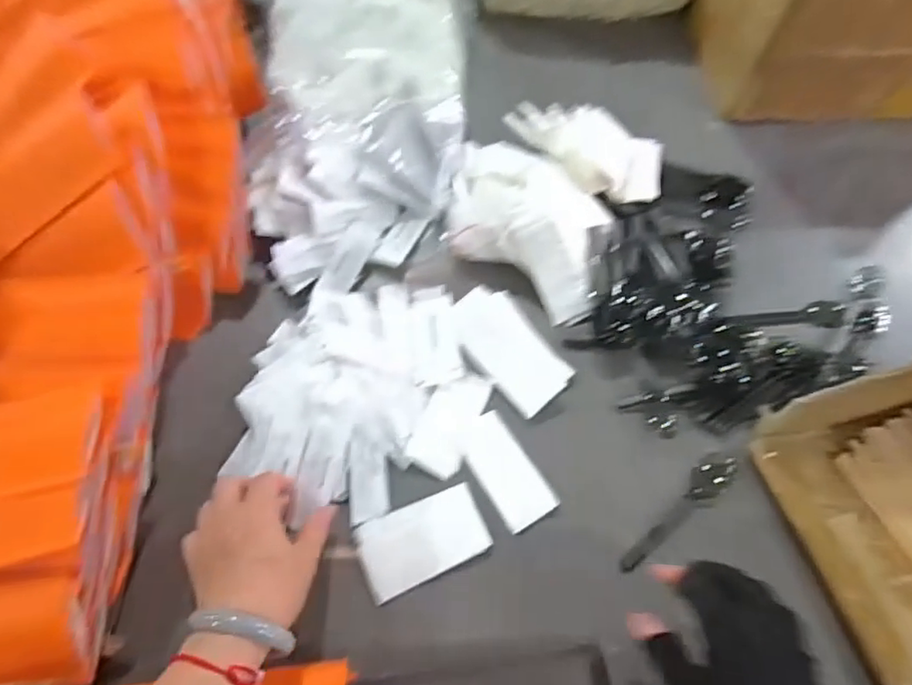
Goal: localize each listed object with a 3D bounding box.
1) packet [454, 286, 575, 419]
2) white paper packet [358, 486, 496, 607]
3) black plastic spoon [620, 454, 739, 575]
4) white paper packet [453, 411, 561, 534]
[{"bbox_3d":[0.048,0.003,0.556,0.066,0.008,0.127,-31,68,-15],"label":"packet"},{"bbox_3d":[-0.026,0.157,0.480,0.098,0.006,0.059,-22,66,-11],"label":"white paper packet"},{"bbox_3d":[0.185,0.142,0.494,0.028,0.010,0.130,40,70,17],"label":"black plastic spoon"},{"bbox_3d":[0.041,0.106,0.508,0.046,0.004,0.097,-28,67,-14],"label":"white paper packet"}]

